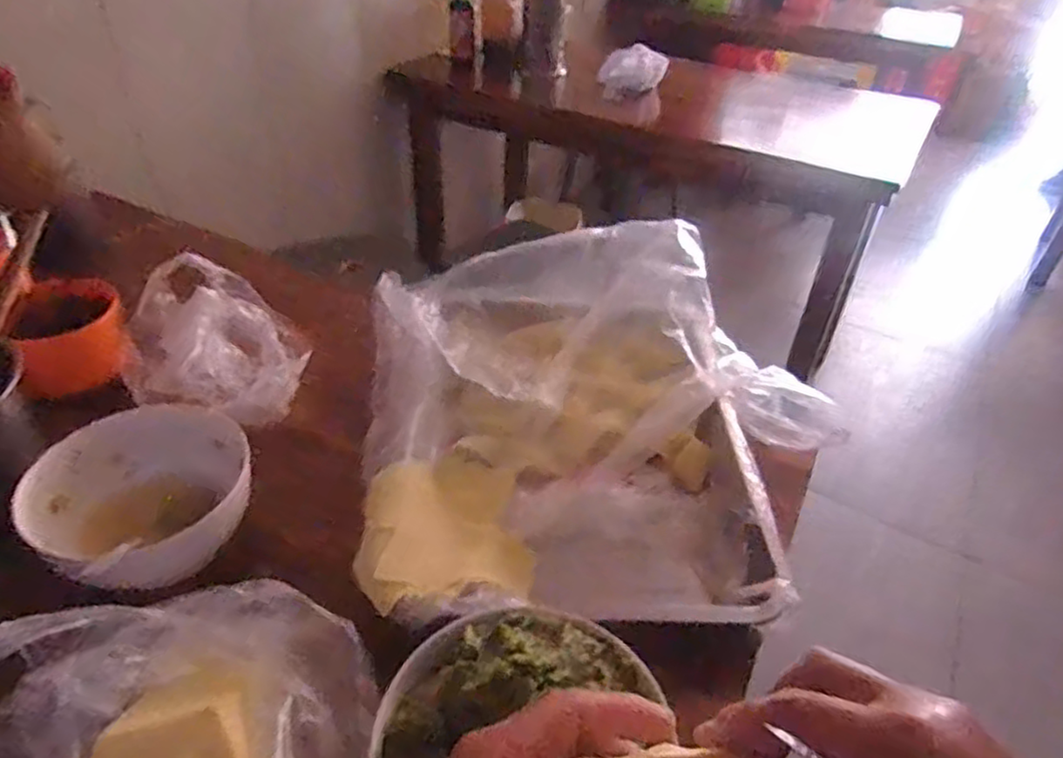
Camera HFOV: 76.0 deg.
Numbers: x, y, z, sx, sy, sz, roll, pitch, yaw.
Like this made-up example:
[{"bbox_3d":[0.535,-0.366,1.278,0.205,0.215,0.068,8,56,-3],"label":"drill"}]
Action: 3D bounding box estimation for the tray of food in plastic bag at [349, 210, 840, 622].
[{"bbox_3d":[0.055,0.013,0.572,0.362,0.101,0.404,1,39,-3],"label":"tray of food in plastic bag"}]

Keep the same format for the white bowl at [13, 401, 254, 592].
[{"bbox_3d":[-0.272,0.083,0.484,0.135,0.066,0.146,2,39,-2],"label":"white bowl"}]

